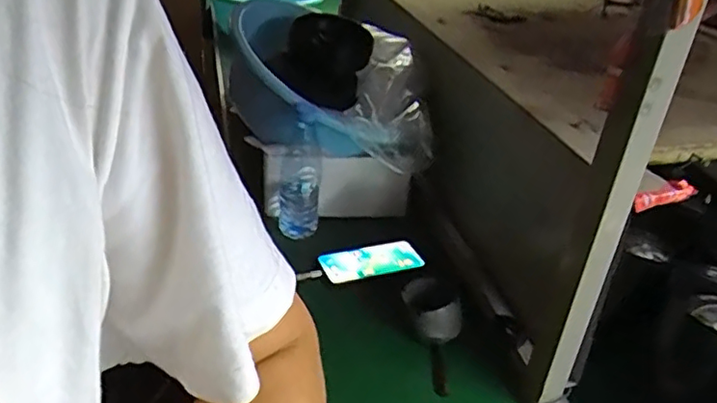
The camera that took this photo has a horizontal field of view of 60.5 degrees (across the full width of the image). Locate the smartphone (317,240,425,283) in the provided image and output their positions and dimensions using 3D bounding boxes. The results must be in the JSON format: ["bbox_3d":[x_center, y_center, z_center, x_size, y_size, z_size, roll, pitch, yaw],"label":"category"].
[{"bbox_3d":[0.019,0.092,0.948,0.161,0.010,0.079,-8,34,-23],"label":"smartphone"}]

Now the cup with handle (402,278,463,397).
[{"bbox_3d":[0.105,0.170,0.802,0.062,0.058,0.155,-3,69,-16],"label":"cup with handle"}]

